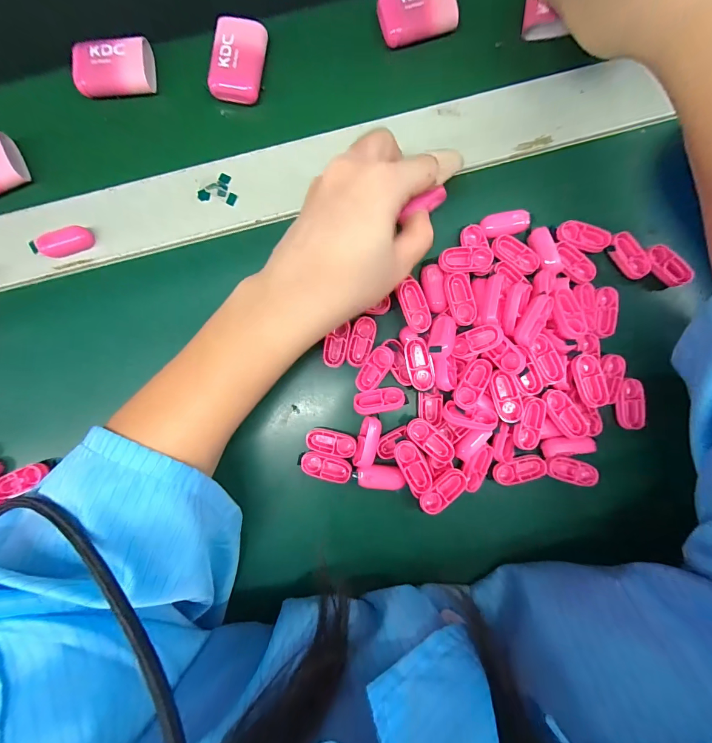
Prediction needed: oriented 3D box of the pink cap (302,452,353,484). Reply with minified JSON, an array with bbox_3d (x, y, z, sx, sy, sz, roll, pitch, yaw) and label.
[{"bbox_3d":[-0.020,0.064,0.236,0.033,0.011,0.016,17,88,2],"label":"pink cap"}]

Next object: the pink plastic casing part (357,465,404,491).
[{"bbox_3d":[0.017,0.070,0.231,0.030,0.004,0.016,4,88,2],"label":"pink plastic casing part"}]

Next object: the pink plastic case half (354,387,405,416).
[{"bbox_3d":[0.016,0.019,0.232,0.034,0.005,0.015,-11,88,1],"label":"pink plastic case half"}]

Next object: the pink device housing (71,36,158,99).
[{"bbox_3d":[-0.168,-0.210,0.243,0.051,0.015,0.033,-7,88,1],"label":"pink device housing"}]

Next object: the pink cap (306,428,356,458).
[{"bbox_3d":[-0.017,0.048,0.234,0.033,0.007,0.015,14,88,2],"label":"pink cap"}]

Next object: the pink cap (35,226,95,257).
[{"bbox_3d":[-0.195,-0.086,0.233,0.032,0.012,0.013,-26,87,1],"label":"pink cap"}]

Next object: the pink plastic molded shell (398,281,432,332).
[{"bbox_3d":[0.038,-0.042,0.228,0.016,0.012,0.033,-23,87,1],"label":"pink plastic molded shell"}]

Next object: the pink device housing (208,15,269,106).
[{"bbox_3d":[-0.082,-0.215,0.241,0.034,0.011,0.051,9,88,2],"label":"pink device housing"}]

